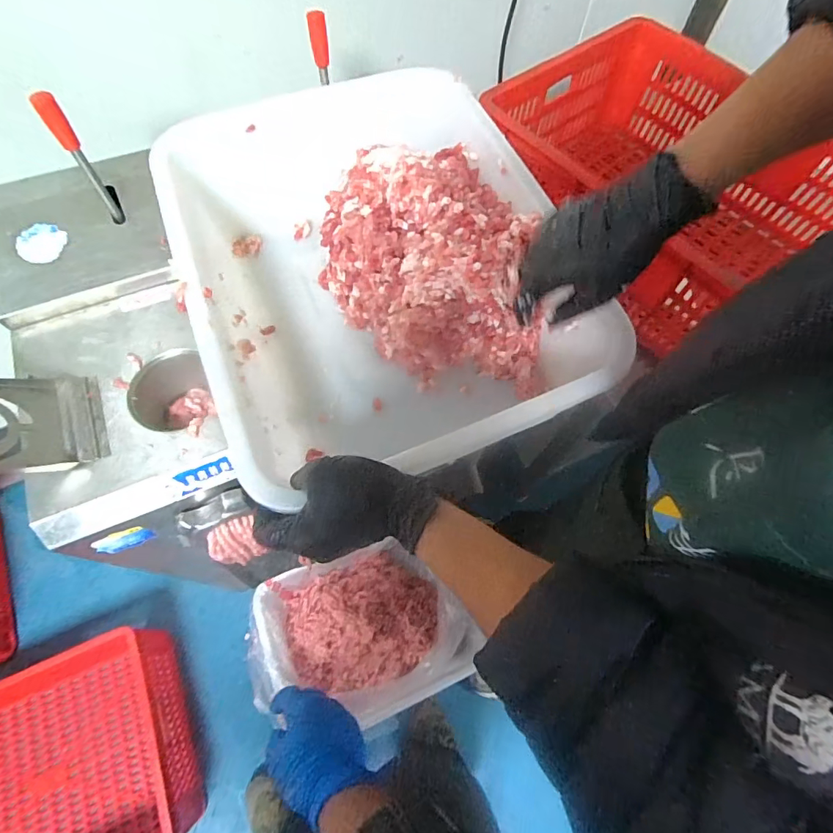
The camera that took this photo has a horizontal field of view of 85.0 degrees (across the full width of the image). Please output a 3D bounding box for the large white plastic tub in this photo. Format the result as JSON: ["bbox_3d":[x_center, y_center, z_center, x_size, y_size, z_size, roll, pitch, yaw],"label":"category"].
[{"bbox_3d":[-0.048,-0.155,0.497,0.342,0.149,0.415,-20,67,-10],"label":"large white plastic tub"}]

